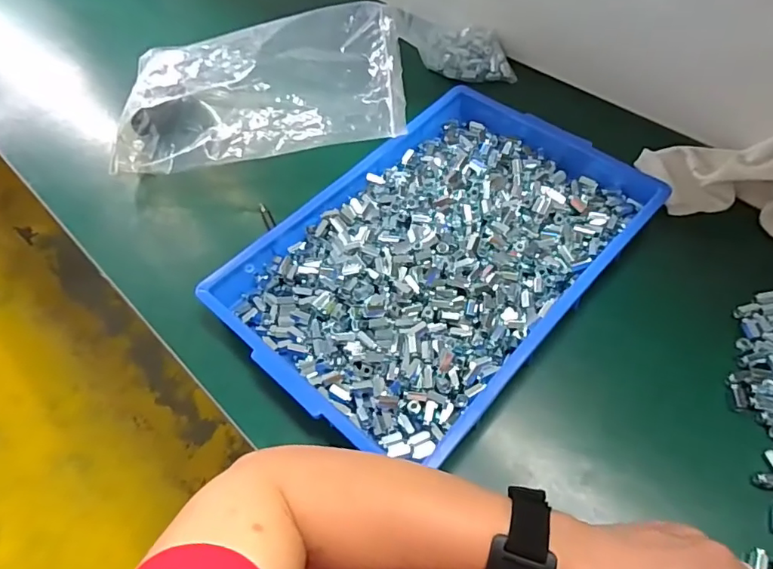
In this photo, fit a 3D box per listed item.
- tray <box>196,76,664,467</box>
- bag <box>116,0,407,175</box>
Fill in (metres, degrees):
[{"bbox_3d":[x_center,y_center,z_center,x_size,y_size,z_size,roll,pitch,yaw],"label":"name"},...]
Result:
[{"bbox_3d":[0.061,-0.039,0.557,0.291,0.051,0.440,35,65,25],"label":"tray"},{"bbox_3d":[-0.162,-0.244,0.673,0.364,0.093,0.219,-5,55,1],"label":"bag"}]

